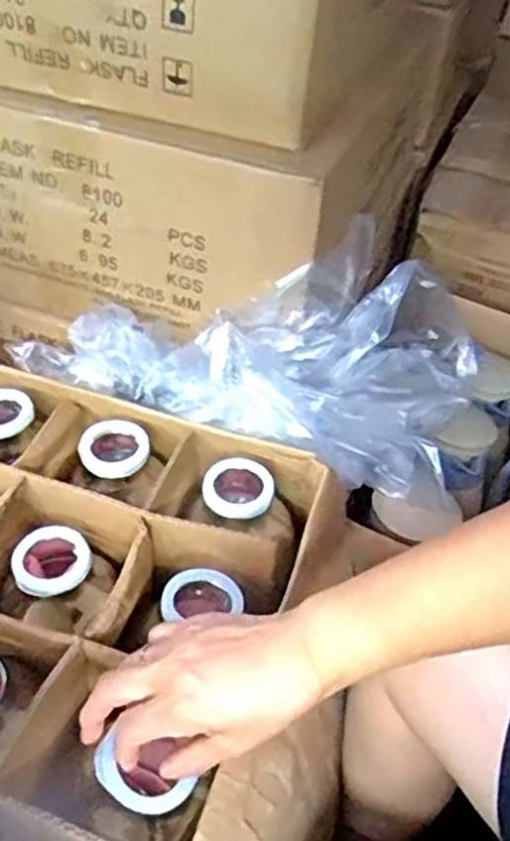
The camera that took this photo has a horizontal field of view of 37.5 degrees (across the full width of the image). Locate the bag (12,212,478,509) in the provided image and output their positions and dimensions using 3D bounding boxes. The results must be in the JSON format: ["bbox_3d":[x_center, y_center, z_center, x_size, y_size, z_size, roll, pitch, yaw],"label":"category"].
[{"bbox_3d":[-0.014,-0.074,0.686,0.432,0.143,0.193,12,43,5],"label":"bag"}]

